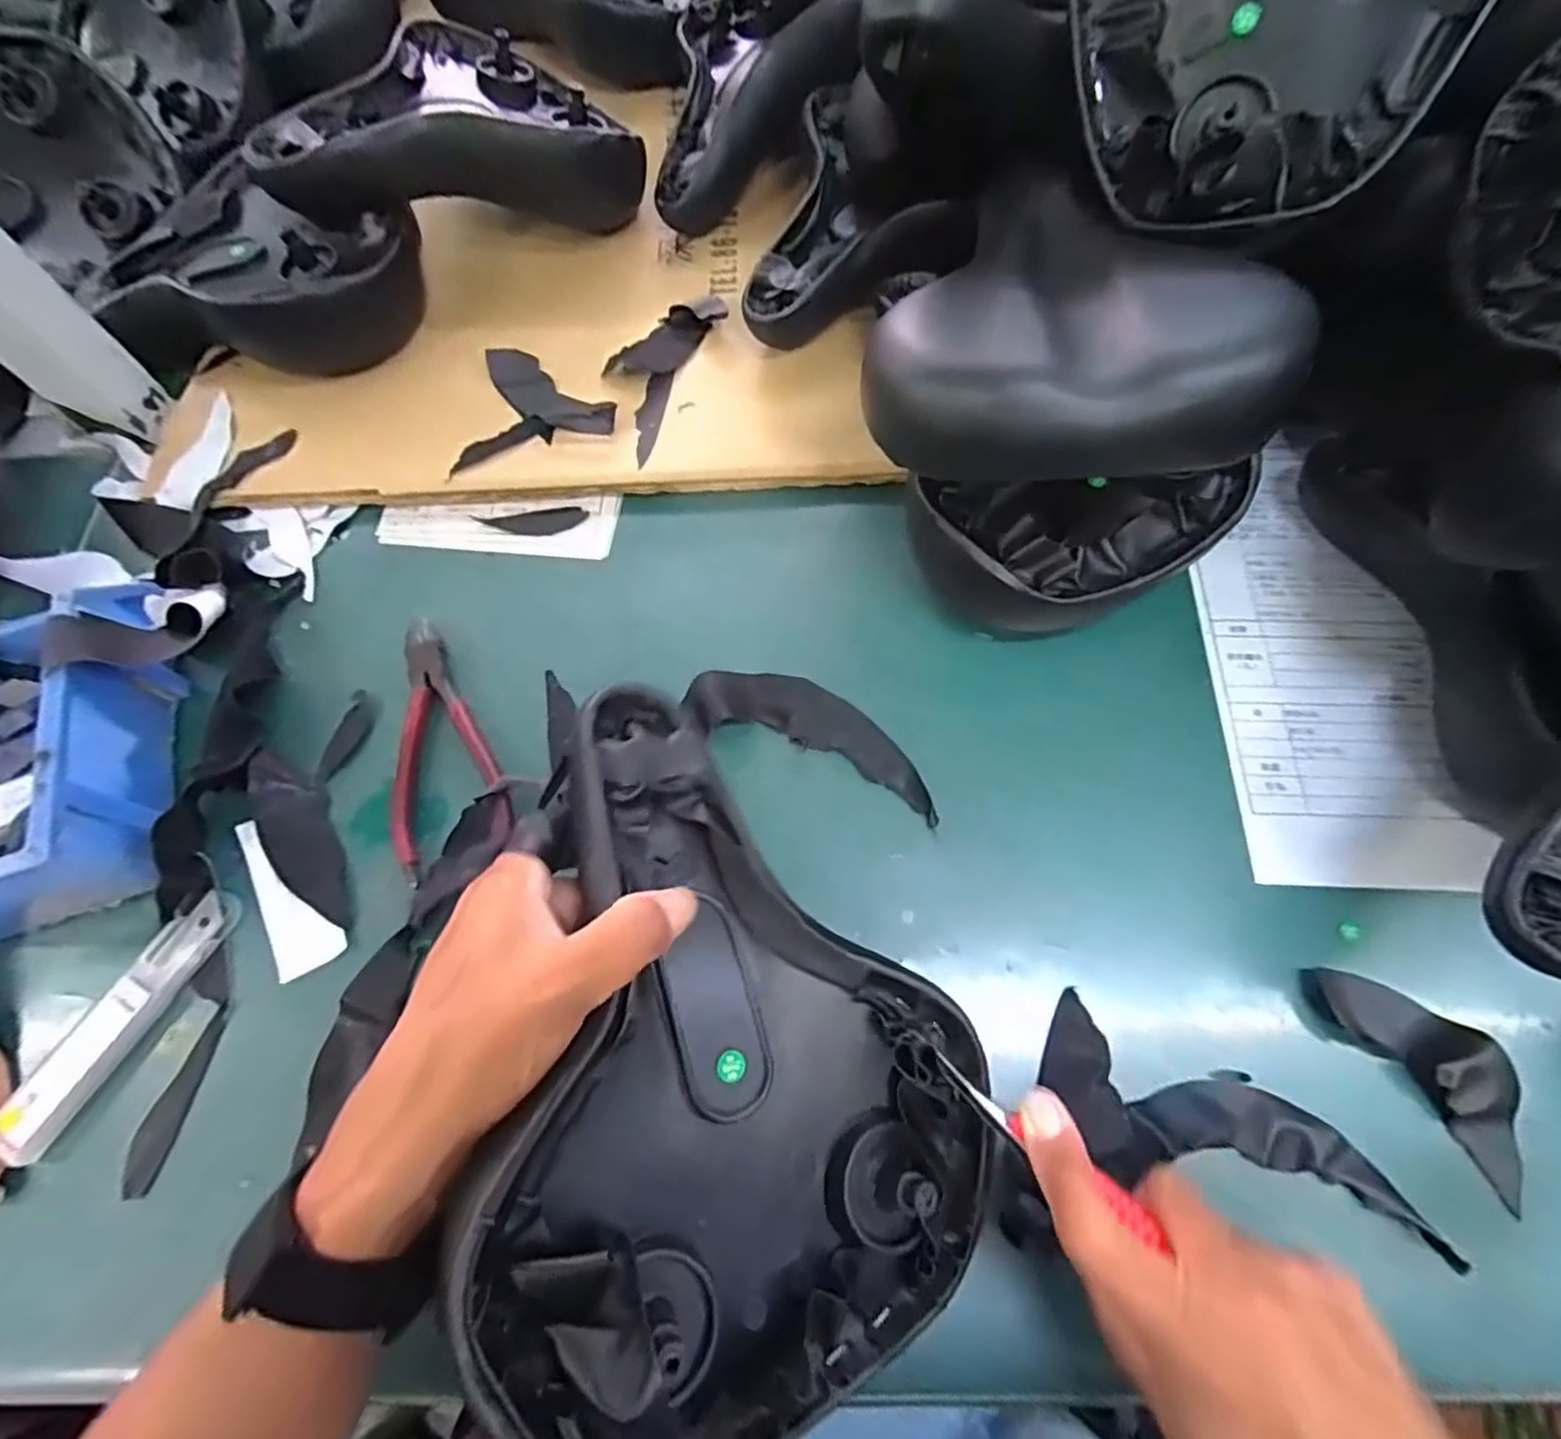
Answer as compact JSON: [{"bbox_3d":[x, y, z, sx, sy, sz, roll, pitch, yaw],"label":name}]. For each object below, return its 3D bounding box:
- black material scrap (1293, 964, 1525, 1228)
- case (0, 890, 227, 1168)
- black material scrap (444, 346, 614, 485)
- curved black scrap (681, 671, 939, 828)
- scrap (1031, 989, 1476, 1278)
[{"bbox_3d":[0.284,0.148,0.307,0.038,0.024,0.104,-36,71,-11],"label":"black material scrap"},{"bbox_3d":[-0.310,0.141,0.329,0.025,0.012,0.121,29,72,13],"label":"case"},{"bbox_3d":[-0.164,-0.212,0.463,0.104,0.016,0.096,-13,68,-3],"label":"black material scrap"},{"bbox_3d":[0.019,0.006,0.378,0.142,0.007,0.050,21,62,6],"label":"curved black scrap"},{"bbox_3d":[0.192,0.182,0.294,0.164,0.013,0.057,26,71,12],"label":"scrap"}]

